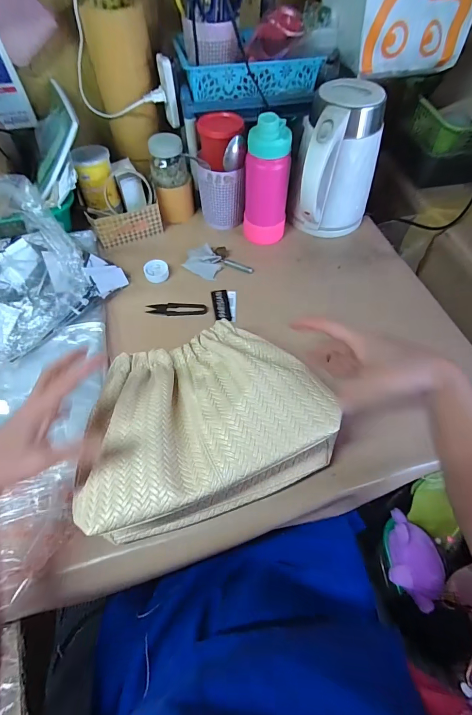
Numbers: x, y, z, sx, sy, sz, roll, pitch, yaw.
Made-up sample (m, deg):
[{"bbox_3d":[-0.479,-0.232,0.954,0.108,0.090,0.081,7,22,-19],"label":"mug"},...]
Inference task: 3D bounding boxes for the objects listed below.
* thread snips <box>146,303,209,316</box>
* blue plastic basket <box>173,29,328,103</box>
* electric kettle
[{"bbox_3d":[-0.097,-0.081,0.575,0.099,0.007,0.024,0,58,0],"label":"thread snips"},{"bbox_3d":[0.017,-0.511,0.615,0.234,0.059,0.145,-12,59,-7],"label":"blue plastic basket"},{"bbox_3d":[0.169,-0.313,0.598,0.134,0.211,0.150,17,59,10],"label":"electric kettle"}]

